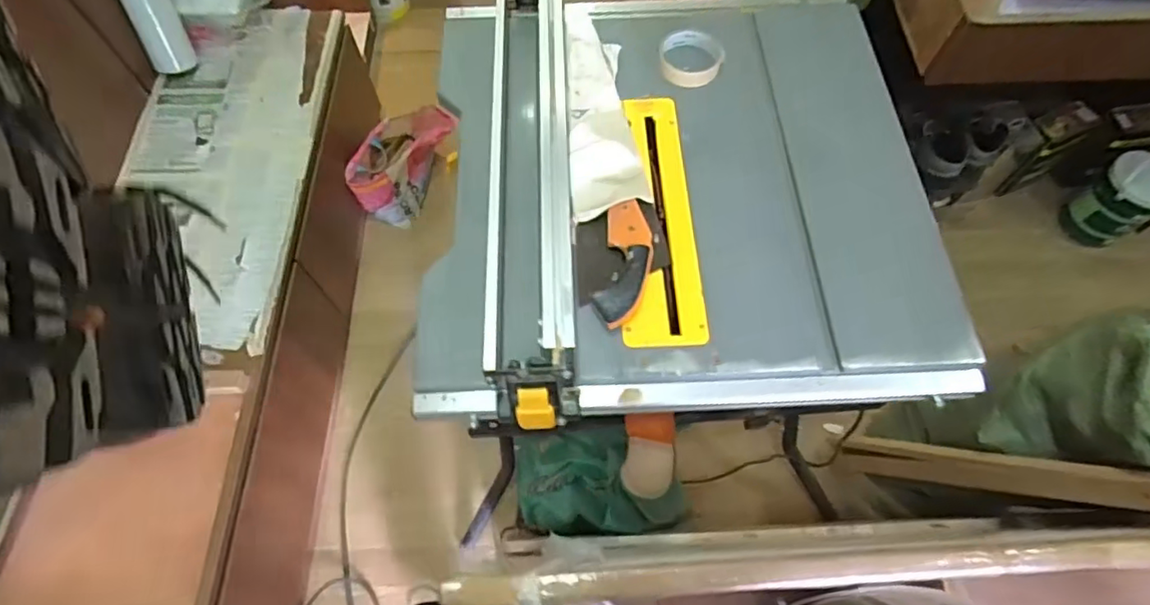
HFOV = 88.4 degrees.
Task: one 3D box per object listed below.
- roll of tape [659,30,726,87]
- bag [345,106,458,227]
[{"bbox_3d":[0.157,-0.333,0.802,0.087,0.025,0.084,0,64,0],"label":"roll of tape"},{"bbox_3d":[-0.485,-0.396,1.678,0.144,0.220,0.341,20,65,10],"label":"bag"}]

